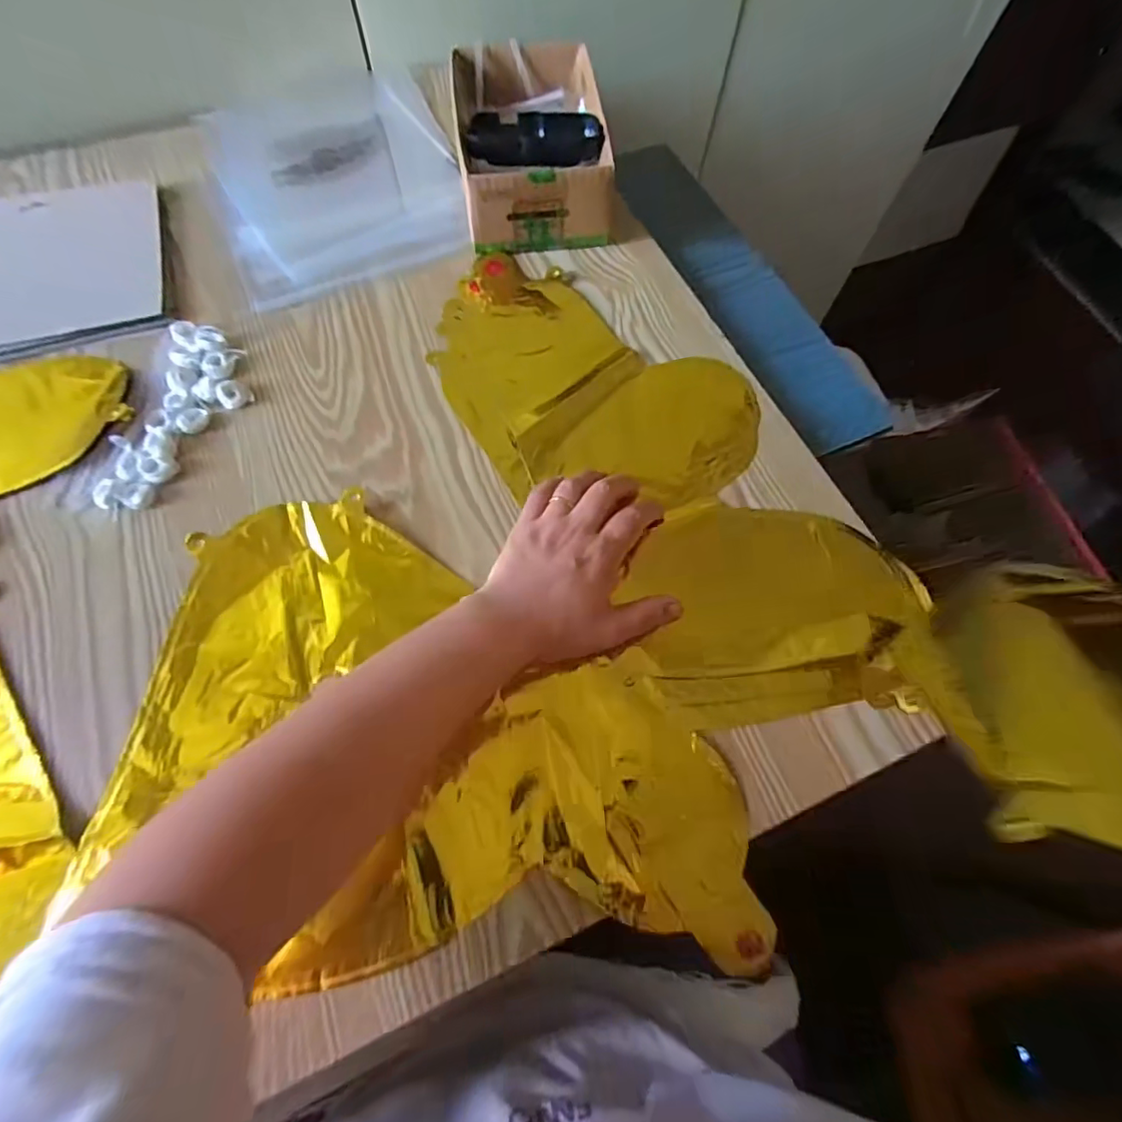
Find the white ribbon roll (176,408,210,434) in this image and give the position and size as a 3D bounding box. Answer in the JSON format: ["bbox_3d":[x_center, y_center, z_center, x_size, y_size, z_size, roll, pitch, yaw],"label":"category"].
[{"bbox_3d":[-0.276,-0.105,0.420,0.021,0.005,0.022,1,66,-1],"label":"white ribbon roll"}]

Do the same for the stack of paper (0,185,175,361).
[{"bbox_3d":[-0.446,-0.251,0.477,0.198,0.015,0.191,-16,68,-8],"label":"stack of paper"}]

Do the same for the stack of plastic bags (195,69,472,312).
[{"bbox_3d":[-0.225,-0.392,0.557,0.226,0.015,0.327,-22,69,-11],"label":"stack of plastic bags"}]

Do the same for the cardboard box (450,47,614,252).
[{"bbox_3d":[-0.029,-0.379,0.513,0.128,0.069,0.197,-6,67,-4],"label":"cardboard box"}]

